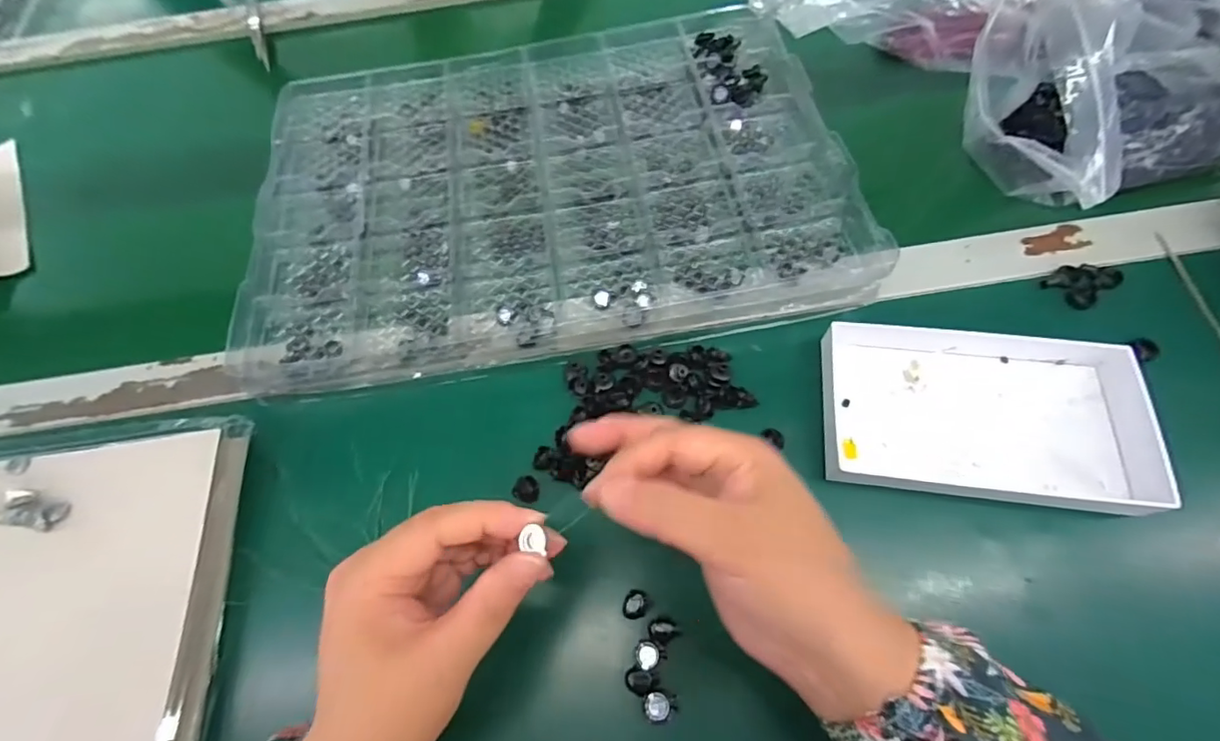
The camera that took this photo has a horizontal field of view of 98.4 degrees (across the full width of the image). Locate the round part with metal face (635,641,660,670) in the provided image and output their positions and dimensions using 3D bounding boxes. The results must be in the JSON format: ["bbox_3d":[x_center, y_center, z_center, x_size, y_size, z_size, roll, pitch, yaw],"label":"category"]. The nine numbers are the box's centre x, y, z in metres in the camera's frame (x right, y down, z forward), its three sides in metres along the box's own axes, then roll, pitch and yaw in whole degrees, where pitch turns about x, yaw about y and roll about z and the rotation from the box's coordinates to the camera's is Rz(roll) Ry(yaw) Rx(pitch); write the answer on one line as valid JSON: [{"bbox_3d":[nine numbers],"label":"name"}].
[{"bbox_3d":[0.020,0.151,0.280,0.013,0.004,0.012,-2,63,3],"label":"round part with metal face"}]

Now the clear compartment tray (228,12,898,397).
[{"bbox_3d":[-0.055,-0.156,0.424,0.439,0.033,0.308,-10,63,-1],"label":"clear compartment tray"}]

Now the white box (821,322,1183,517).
[{"bbox_3d":[0.225,0.022,0.324,0.171,0.024,0.111,6,64,7],"label":"white box"}]

